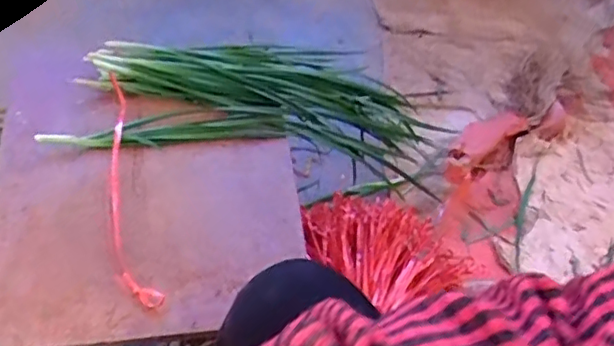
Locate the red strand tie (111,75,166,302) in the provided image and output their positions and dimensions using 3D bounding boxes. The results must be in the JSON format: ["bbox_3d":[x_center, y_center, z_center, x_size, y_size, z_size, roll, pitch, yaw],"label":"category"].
[{"bbox_3d":[-0.201,0.003,0.663,0.037,0.016,0.331,-8,46,-18],"label":"red strand tie"}]

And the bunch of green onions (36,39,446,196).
[{"bbox_3d":[-0.060,-0.106,0.840,0.529,0.063,0.290,3,43,-27],"label":"bunch of green onions"}]

